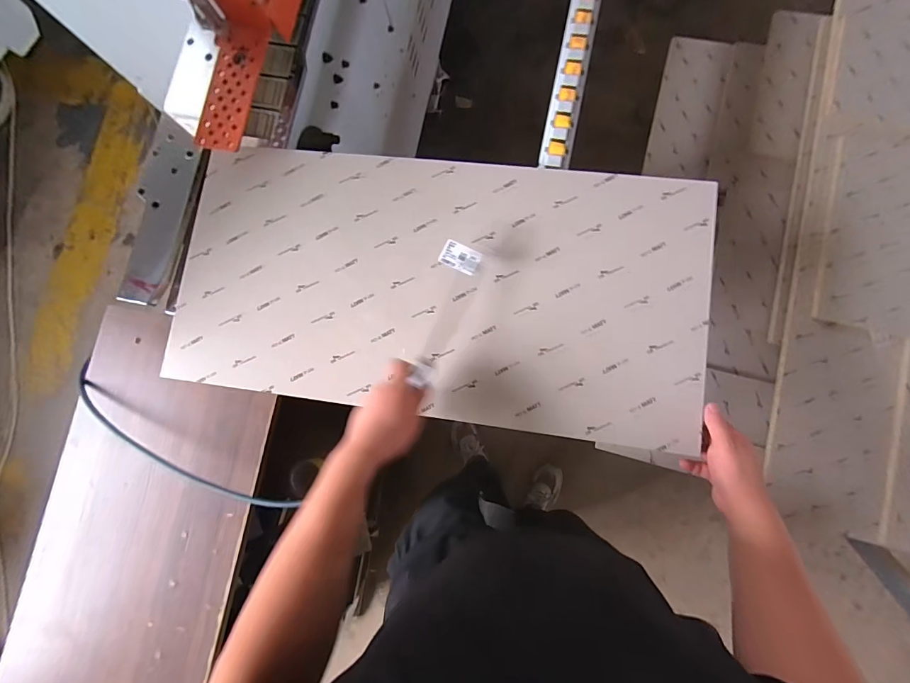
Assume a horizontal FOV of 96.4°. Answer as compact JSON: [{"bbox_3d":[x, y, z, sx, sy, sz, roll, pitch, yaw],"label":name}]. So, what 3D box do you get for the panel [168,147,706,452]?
[{"bbox_3d":[-0.042,-0.093,0.643,0.824,0.019,0.402,7,85,8],"label":"panel"}]

